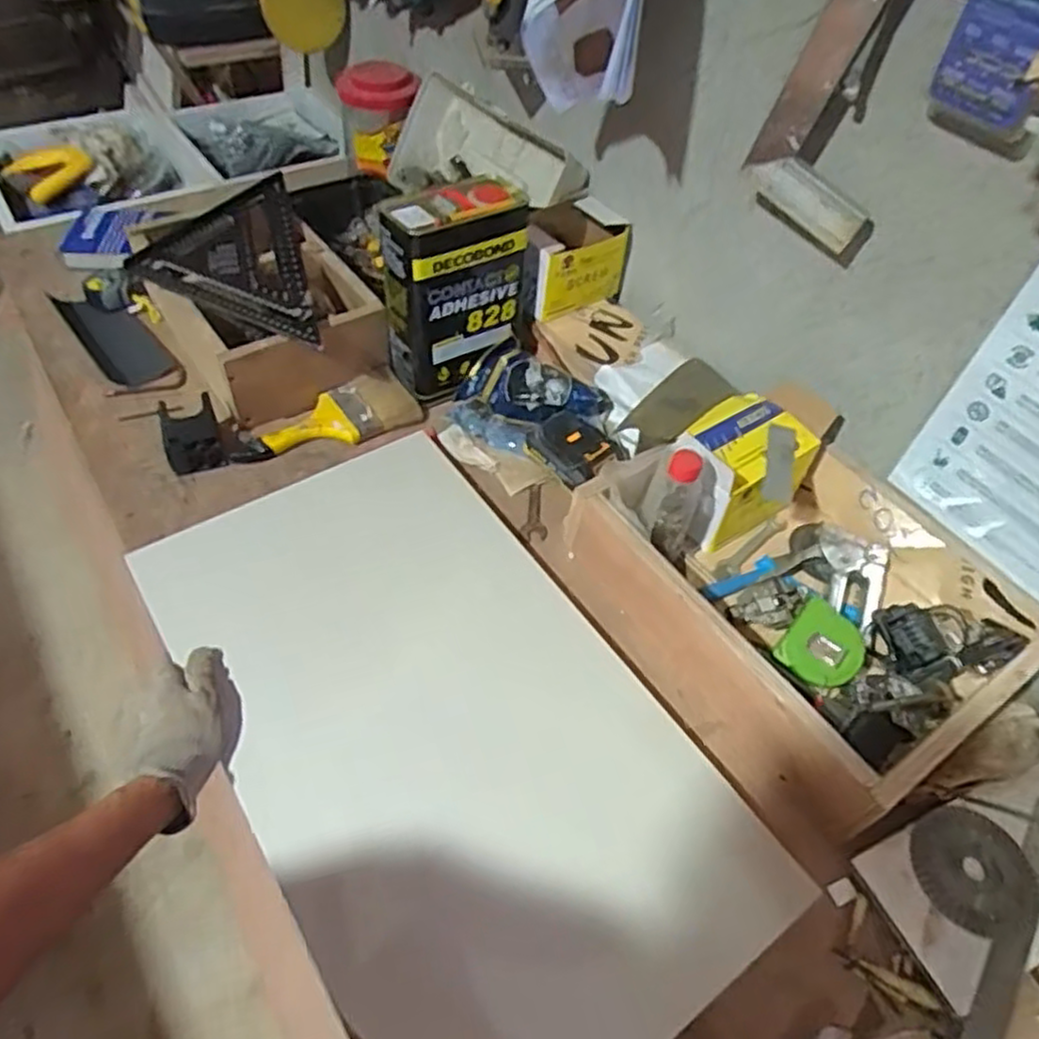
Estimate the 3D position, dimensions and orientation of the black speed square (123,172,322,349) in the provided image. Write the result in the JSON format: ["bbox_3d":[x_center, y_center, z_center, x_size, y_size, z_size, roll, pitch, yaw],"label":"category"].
[{"bbox_3d":[-0.405,-0.349,0.997,0.217,0.034,0.430,-12,53,-15],"label":"black speed square"}]

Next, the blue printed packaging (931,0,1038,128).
[{"bbox_3d":[0.364,-0.355,0.555,0.014,0.099,0.077,-31,60,-27],"label":"blue printed packaging"}]

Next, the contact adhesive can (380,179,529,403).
[{"bbox_3d":[-0.083,-0.288,0.955,0.178,0.238,0.119,-15,54,-17],"label":"contact adhesive can"}]

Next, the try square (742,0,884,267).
[{"bbox_3d":[0.305,-0.380,0.670,0.048,0.280,0.144,-30,67,-28],"label":"try square"}]

